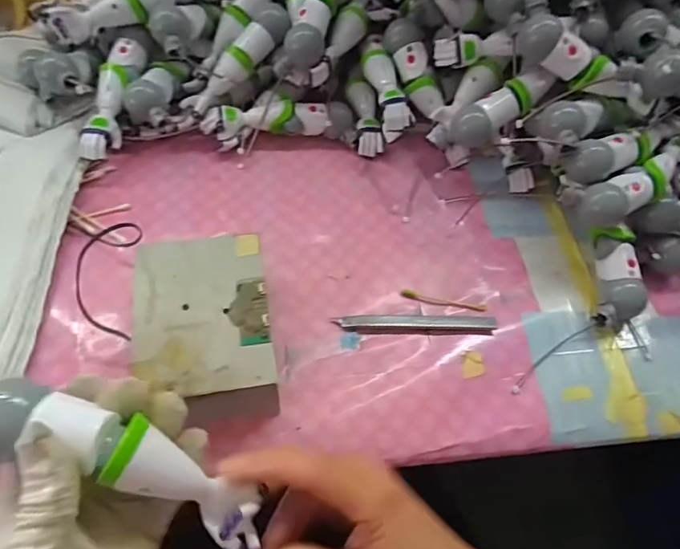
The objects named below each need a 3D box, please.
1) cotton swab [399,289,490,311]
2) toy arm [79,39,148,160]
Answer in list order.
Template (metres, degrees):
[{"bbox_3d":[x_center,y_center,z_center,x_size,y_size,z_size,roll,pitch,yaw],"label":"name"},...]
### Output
[{"bbox_3d":[0.088,0.022,0.421,0.073,0.004,0.007,10,57,4],"label":"cotton swab"},{"bbox_3d":[-0.213,-0.164,0.464,0.030,0.025,0.124,10,75,3],"label":"toy arm"}]

